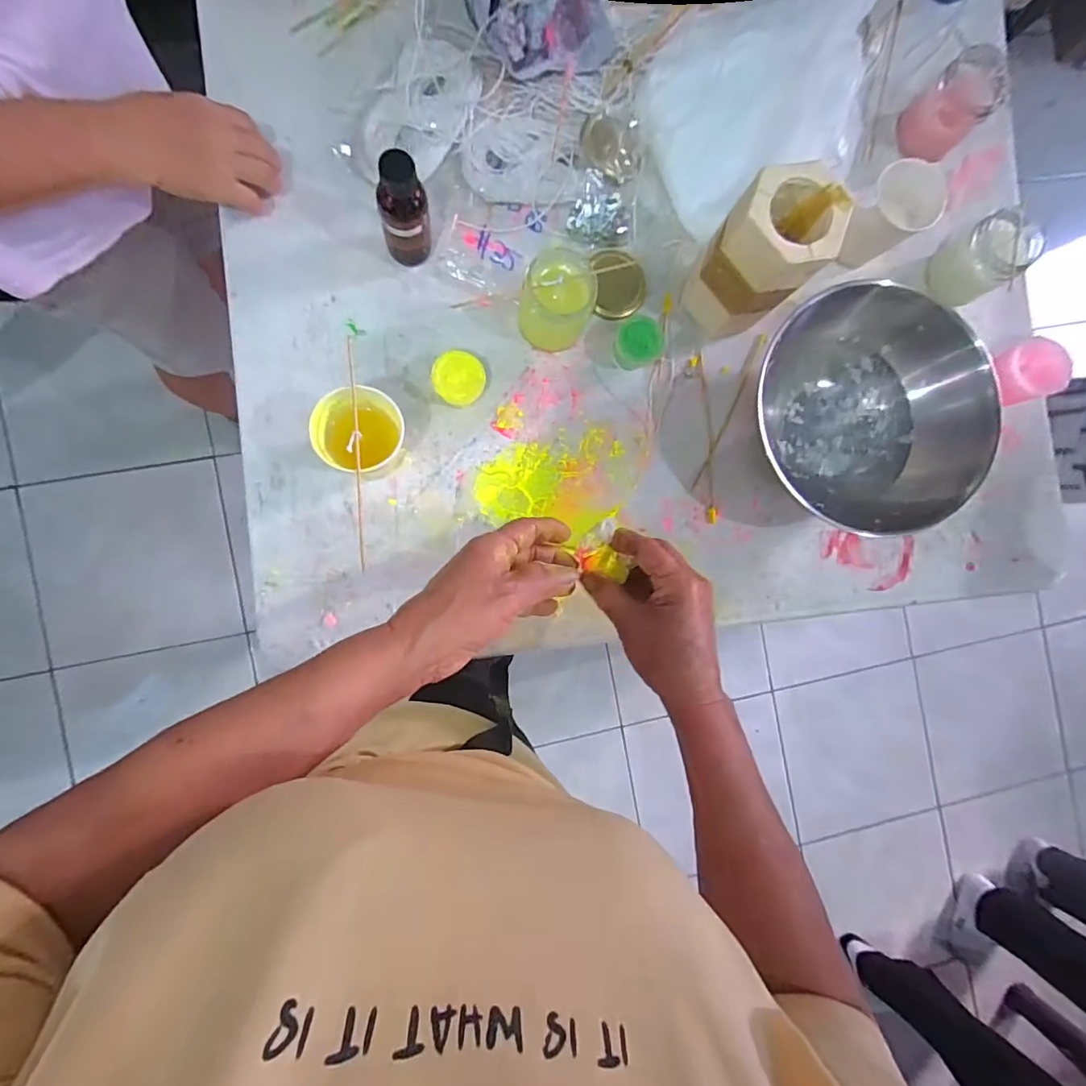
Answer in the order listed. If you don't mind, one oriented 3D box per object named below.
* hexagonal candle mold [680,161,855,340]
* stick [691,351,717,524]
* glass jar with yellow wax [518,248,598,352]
[{"bbox_3d":[0.202,-0.265,0.490,0.082,0.152,0.086,-40,93,-6],"label":"hexagonal candle mold"},{"bbox_3d":[0.178,-0.115,0.560,0.017,0.005,0.185,-5,89,-6],"label":"stick"},{"bbox_3d":[0.012,-0.228,0.501,0.067,0.081,0.067,0,89,-6],"label":"glass jar with yellow wax"}]

